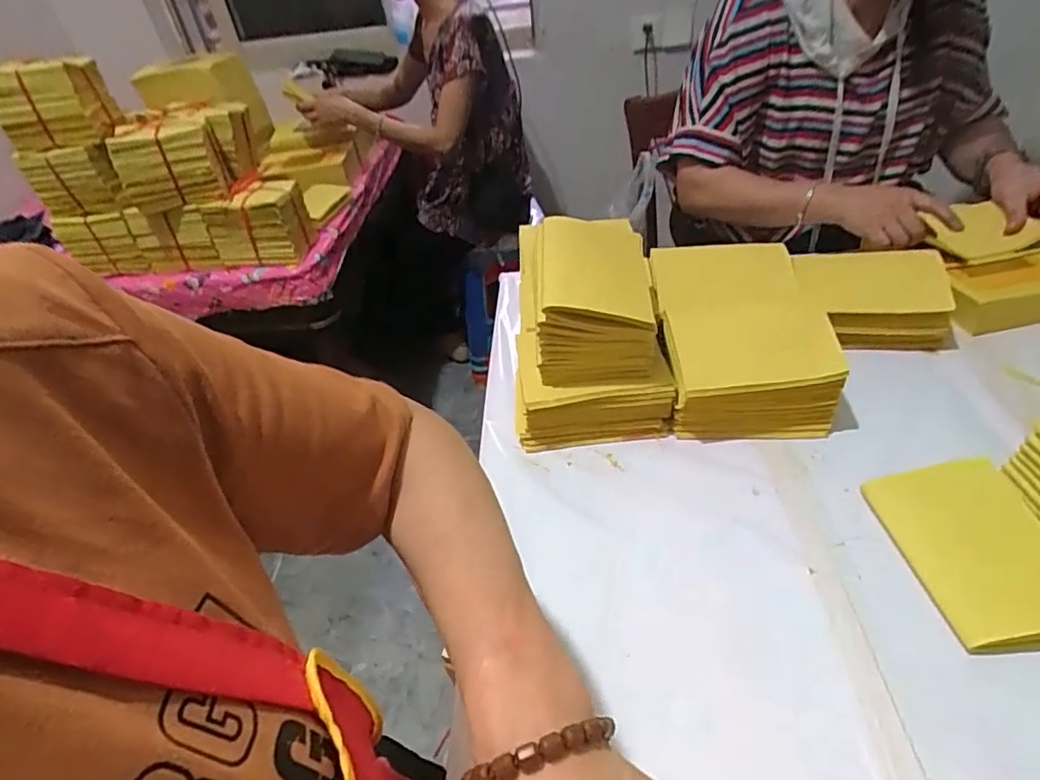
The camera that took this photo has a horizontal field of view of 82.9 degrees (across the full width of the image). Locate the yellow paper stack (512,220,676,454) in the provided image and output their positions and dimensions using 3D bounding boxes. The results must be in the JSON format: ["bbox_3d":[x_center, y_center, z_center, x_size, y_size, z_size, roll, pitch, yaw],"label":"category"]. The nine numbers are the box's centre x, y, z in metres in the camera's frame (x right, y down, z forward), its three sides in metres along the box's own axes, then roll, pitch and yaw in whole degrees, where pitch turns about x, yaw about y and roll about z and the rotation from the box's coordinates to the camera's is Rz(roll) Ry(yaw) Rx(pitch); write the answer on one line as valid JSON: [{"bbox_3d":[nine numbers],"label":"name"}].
[{"bbox_3d":[0.077,-0.071,0.655,0.163,0.192,0.182,-4,41,4],"label":"yellow paper stack"}]

